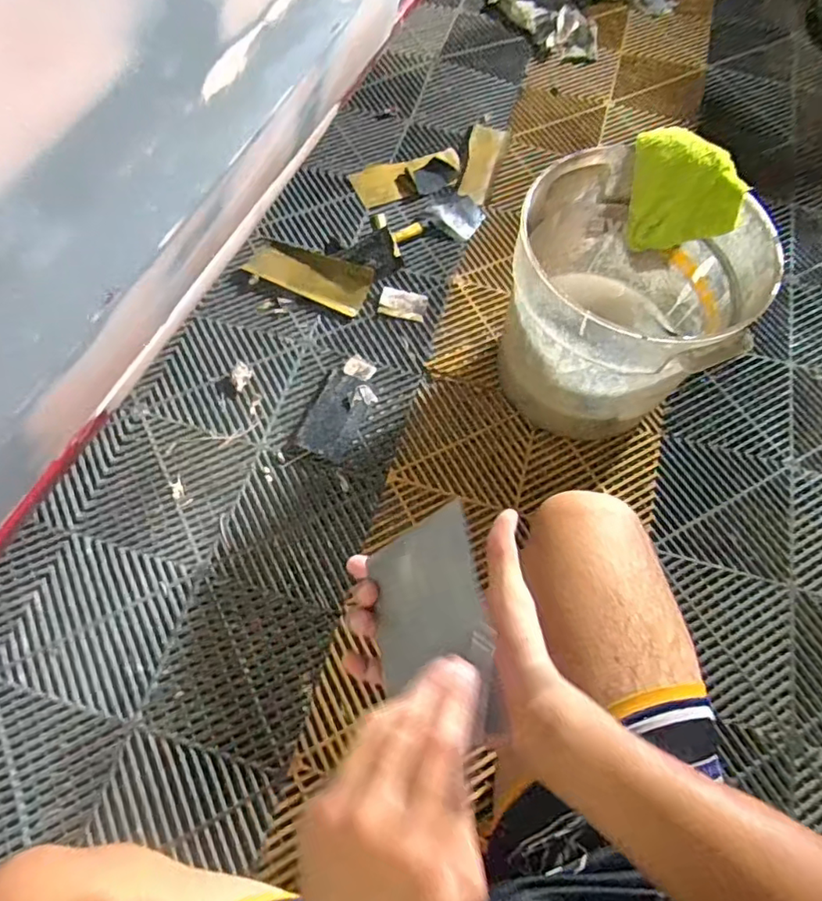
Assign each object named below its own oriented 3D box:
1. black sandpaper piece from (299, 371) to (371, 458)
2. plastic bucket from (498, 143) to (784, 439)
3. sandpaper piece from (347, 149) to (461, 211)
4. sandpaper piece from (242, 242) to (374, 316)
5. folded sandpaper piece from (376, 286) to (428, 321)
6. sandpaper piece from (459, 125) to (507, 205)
[{"bbox_3d":[-0.117,-0.057,0.904,0.070,0.029,0.139,20,65,7],"label":"black sandpaper piece"},{"bbox_3d":[0.280,-0.197,0.819,0.291,0.309,0.288,1,65,-2],"label":"plastic bucket"},{"bbox_3d":[-0.006,-0.520,1.106,0.209,0.023,0.096,-15,66,-10],"label":"sandpaper piece"},{"bbox_3d":[-0.172,-0.305,0.999,0.208,0.012,0.082,24,86,7],"label":"sandpaper piece"},{"bbox_3d":[-0.013,-0.250,0.997,0.080,0.010,0.054,13,65,4],"label":"folded sandpaper piece"},{"bbox_3d":[0.136,-0.554,1.127,0.061,0.020,0.191,12,65,3],"label":"sandpaper piece"}]

